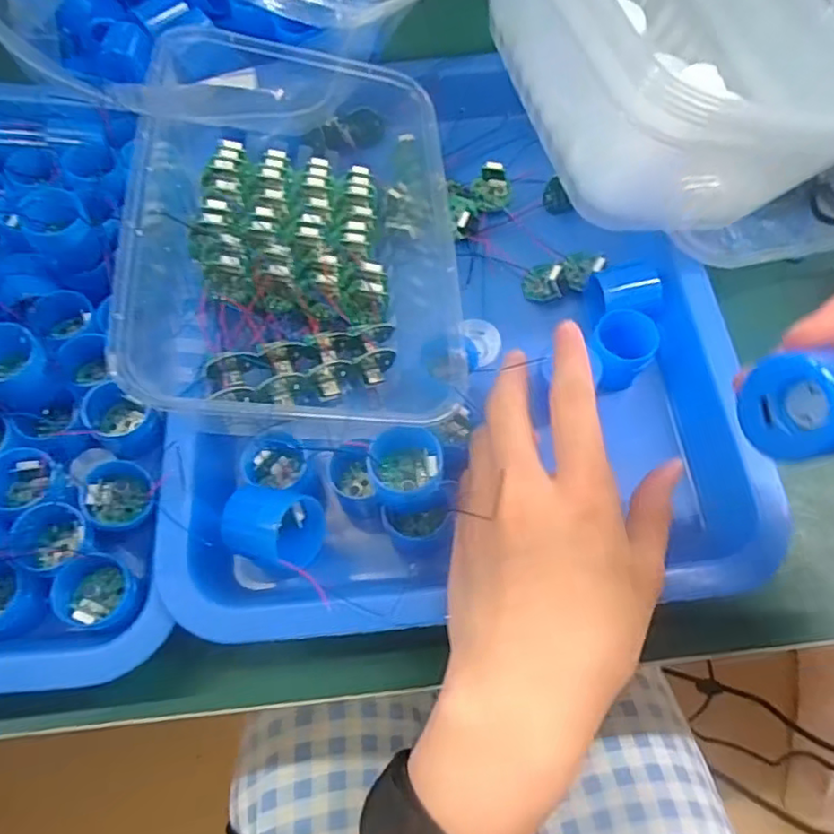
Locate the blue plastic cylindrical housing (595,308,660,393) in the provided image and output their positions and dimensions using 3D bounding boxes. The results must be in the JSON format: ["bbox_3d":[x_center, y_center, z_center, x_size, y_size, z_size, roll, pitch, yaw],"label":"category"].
[{"bbox_3d":[0.104,-0.033,0.311,0.027,0.023,0.032,-6,65,0],"label":"blue plastic cylindrical housing"}]

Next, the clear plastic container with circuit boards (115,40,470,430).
[{"bbox_3d":[-0.062,-0.112,0.320,0.167,0.058,0.243,3,68,-15],"label":"clear plastic container with circuit boards"}]

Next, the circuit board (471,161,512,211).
[{"bbox_3d":[0.043,-0.134,0.361,0.023,0.014,0.024,5,66,5],"label":"circuit board"}]

